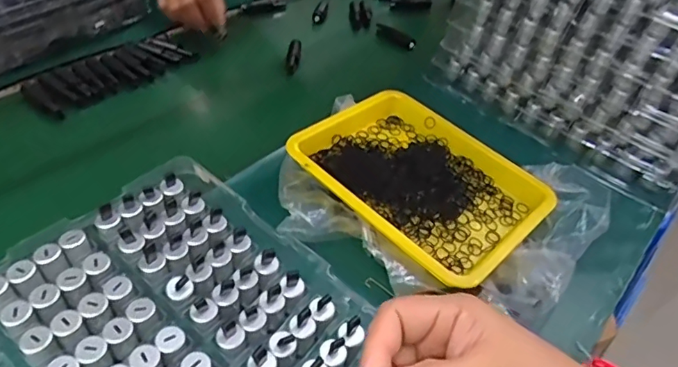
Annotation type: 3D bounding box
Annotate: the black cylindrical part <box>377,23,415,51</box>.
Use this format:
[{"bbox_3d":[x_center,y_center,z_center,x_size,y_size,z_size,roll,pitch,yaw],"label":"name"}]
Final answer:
[{"bbox_3d":[0.087,-0.226,0.780,0.014,0.017,0.073,-26,52,-31],"label":"black cylindrical part"}]

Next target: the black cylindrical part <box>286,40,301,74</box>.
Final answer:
[{"bbox_3d":[-0.063,-0.179,0.709,0.020,0.014,0.064,3,55,-3],"label":"black cylindrical part"}]

